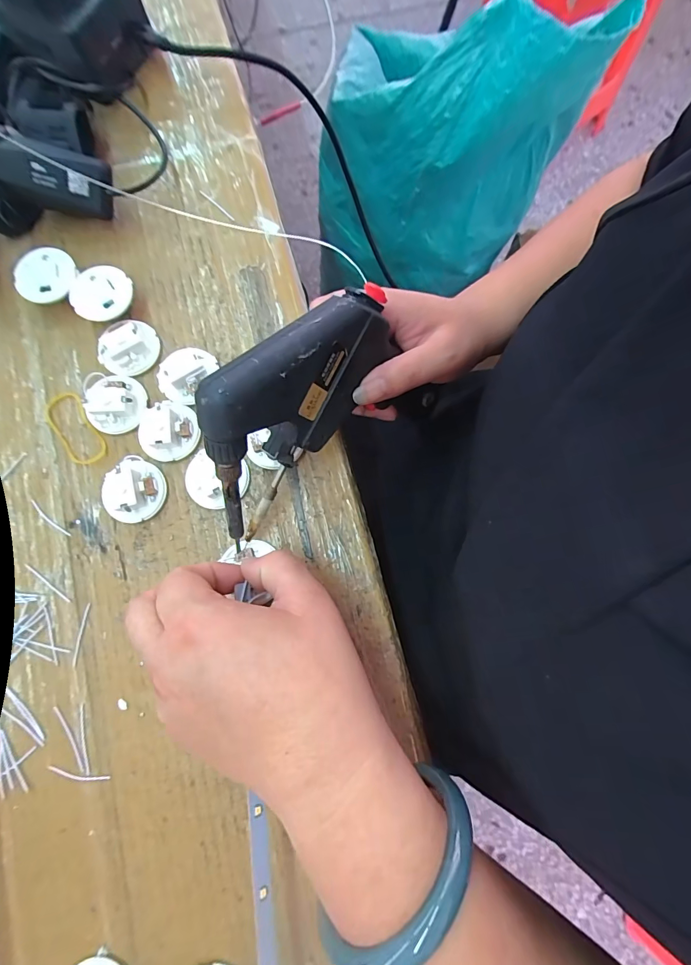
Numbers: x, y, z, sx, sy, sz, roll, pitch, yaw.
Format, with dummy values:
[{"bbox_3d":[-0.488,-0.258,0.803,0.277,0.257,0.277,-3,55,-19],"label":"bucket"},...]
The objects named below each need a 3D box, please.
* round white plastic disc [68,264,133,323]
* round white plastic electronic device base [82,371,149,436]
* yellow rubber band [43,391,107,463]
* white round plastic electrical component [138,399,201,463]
[{"bbox_3d":[-0.158,-0.122,0.268,0.038,0.018,0.037,0,79,1],"label":"round white plastic disc"},{"bbox_3d":[-0.147,-0.052,0.256,0.032,0.016,0.037,23,80,5],"label":"round white plastic electronic device base"},{"bbox_3d":[-0.175,-0.035,0.260,0.026,0.004,0.053,-33,81,-6],"label":"yellow rubber band"},{"bbox_3d":[-0.113,-0.034,0.252,0.035,0.013,0.038,0,79,1],"label":"white round plastic electrical component"}]

